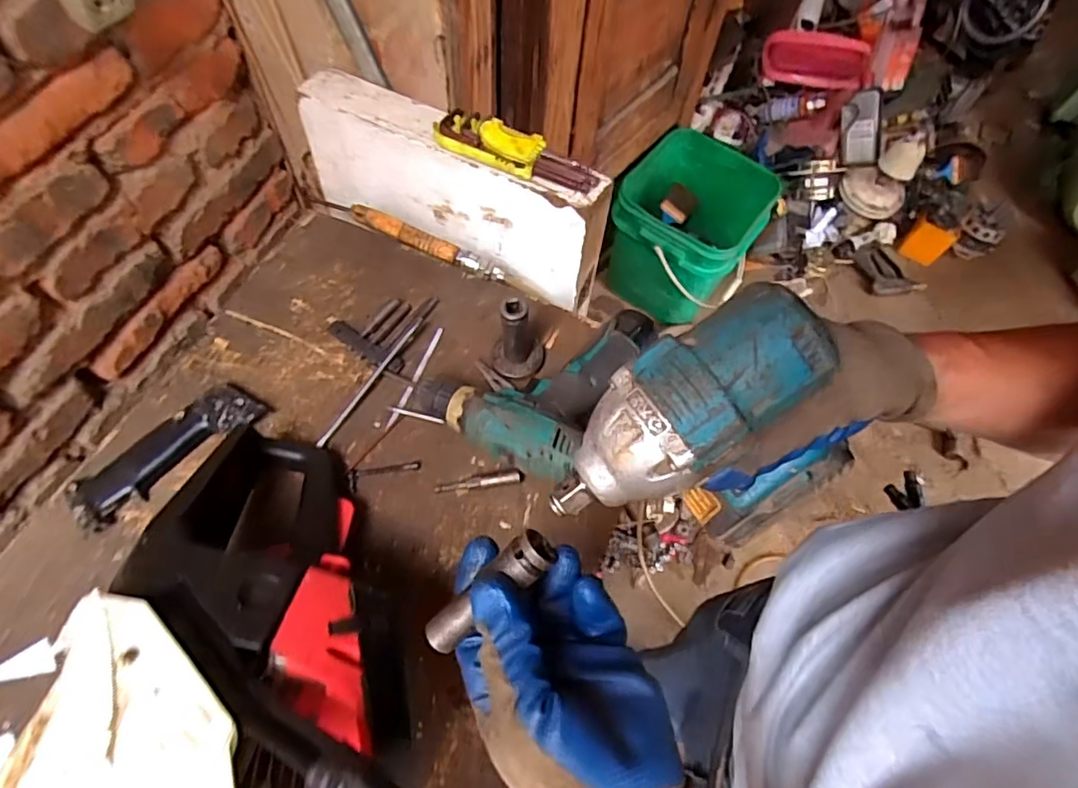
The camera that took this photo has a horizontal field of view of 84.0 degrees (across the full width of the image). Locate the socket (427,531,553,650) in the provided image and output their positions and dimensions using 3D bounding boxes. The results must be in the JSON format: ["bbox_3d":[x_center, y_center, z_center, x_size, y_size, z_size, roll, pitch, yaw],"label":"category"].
[{"bbox_3d":[-0.026,0.100,0.300,0.078,0.017,0.019,-43,69,7],"label":"socket"}]

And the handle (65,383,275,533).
[{"bbox_3d":[-0.346,0.051,0.561,0.175,0.022,0.059,-37,69,-20],"label":"handle"}]

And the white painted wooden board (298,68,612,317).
[{"bbox_3d":[-0.100,-0.232,0.679,0.364,0.150,0.079,29,64,12],"label":"white painted wooden board"}]

